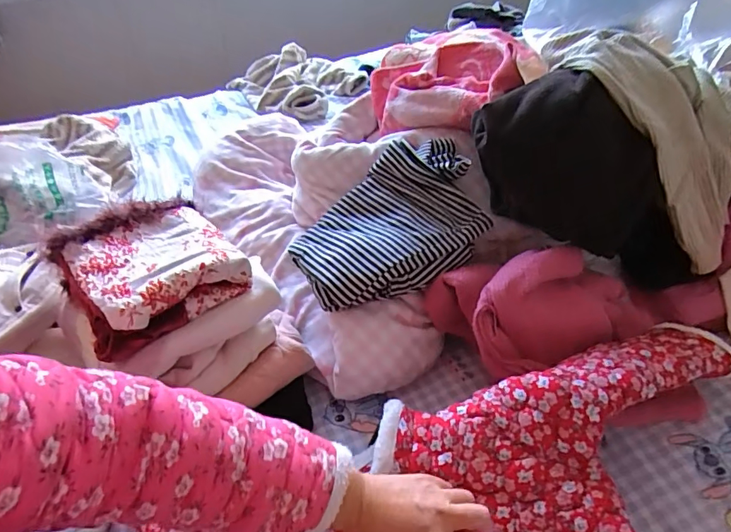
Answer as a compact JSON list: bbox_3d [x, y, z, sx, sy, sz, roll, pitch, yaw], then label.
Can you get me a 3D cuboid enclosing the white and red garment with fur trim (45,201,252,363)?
[{"bbox_3d":[-0.269,-0.003,0.593,0.188,0.077,0.207,-33,47,-28],"label":"white and red garment with fur trim"}]

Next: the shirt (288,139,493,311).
[{"bbox_3d":[0.038,-0.070,0.712,0.292,0.113,0.213,-19,42,-15],"label":"shirt"}]

